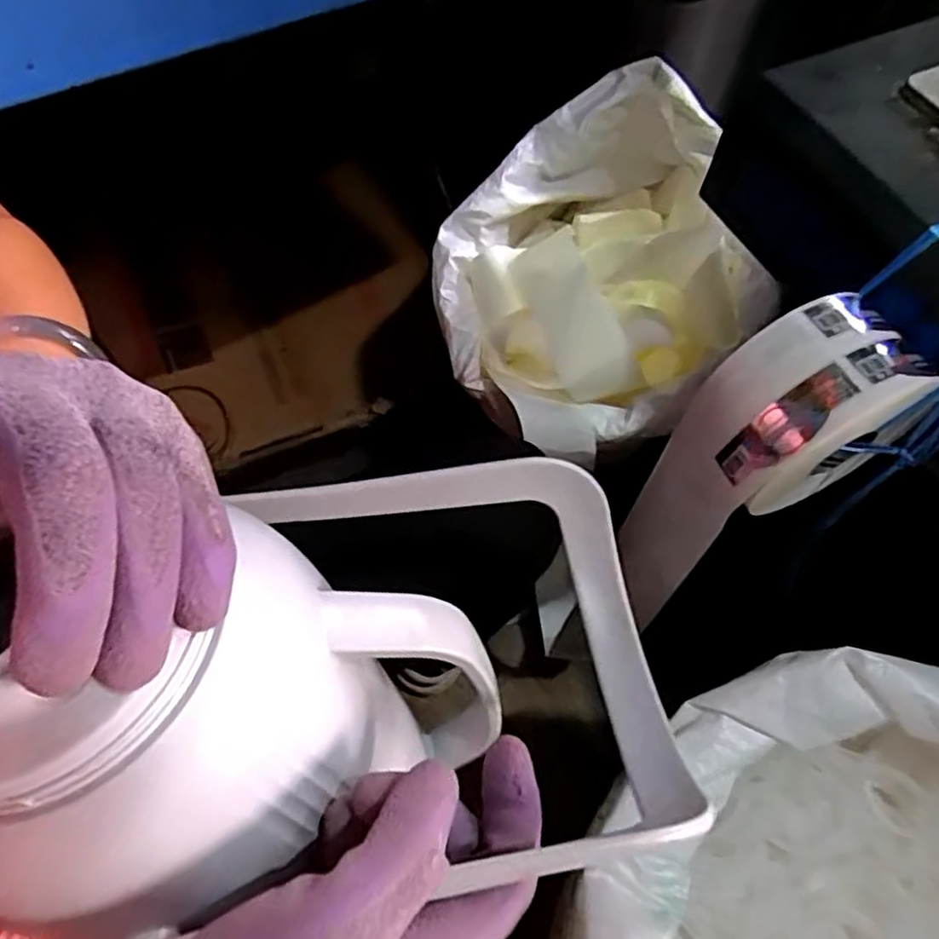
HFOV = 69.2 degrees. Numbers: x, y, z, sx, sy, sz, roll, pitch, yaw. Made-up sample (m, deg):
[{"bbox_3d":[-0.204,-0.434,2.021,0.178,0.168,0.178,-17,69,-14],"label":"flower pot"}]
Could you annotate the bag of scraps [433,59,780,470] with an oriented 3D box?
[{"bbox_3d":[0.169,-0.236,0.703,0.304,0.181,0.426,33,64,15],"label":"bag of scraps"}]

